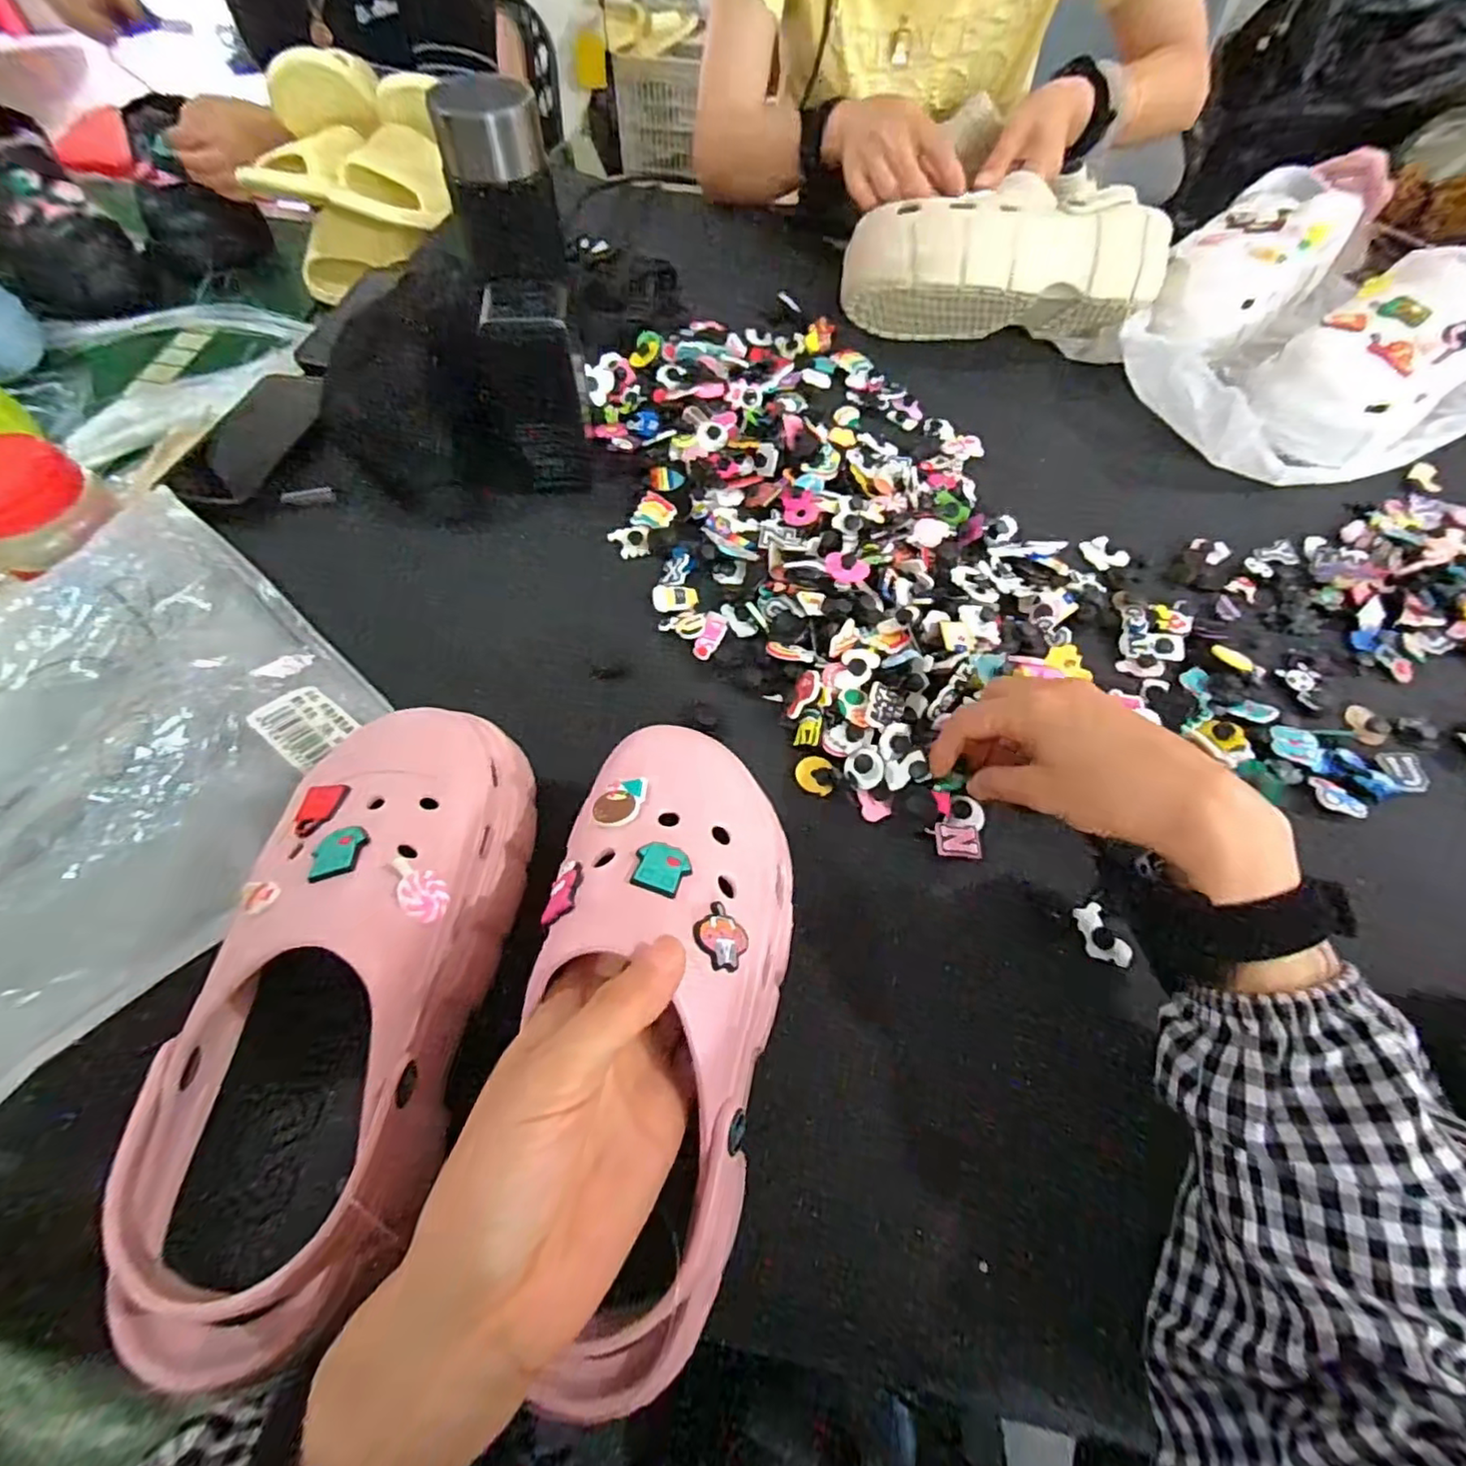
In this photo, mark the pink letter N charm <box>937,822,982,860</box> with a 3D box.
[{"bbox_3d":[0.129,0.062,0.366,0.025,0.007,0.021,4,63,0],"label":"pink letter N charm"}]

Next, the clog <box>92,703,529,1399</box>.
[{"bbox_3d":[-0.157,0.098,0.264,0.096,0.079,0.236,4,61,0],"label":"clog"}]

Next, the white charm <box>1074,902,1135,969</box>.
[{"bbox_3d":[0.200,0.111,0.349,0.019,0.004,0.034,-30,63,7],"label":"white charm"}]

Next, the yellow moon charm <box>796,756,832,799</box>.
[{"bbox_3d":[0.049,0.026,0.385,0.021,0.004,0.023,0,78,0],"label":"yellow moon charm"}]

